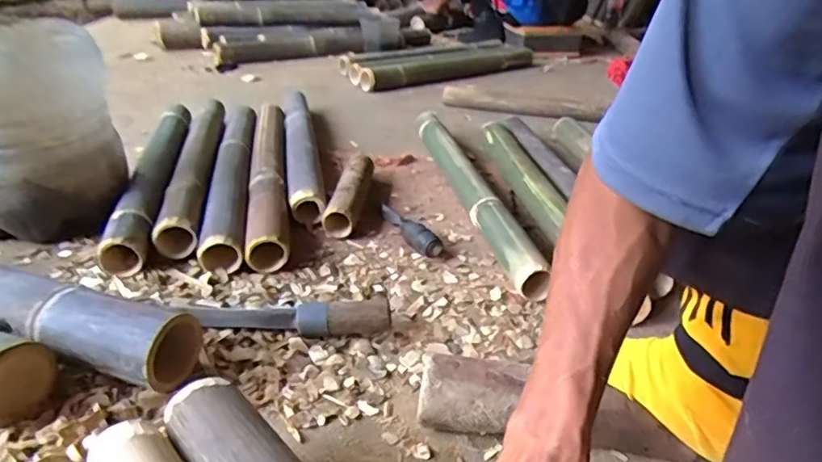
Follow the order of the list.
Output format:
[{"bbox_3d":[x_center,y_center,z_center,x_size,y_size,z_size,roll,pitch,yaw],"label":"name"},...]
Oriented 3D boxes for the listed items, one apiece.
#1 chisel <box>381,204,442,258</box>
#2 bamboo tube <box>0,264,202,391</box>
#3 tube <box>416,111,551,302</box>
[{"bbox_3d":[-0.007,-0.010,0.883,0.041,0.039,0.170,-13,34,-25],"label":"chisel"},{"bbox_3d":[-0.522,0.074,0.653,0.619,0.090,0.072,12,31,15],"label":"bamboo tube"},{"bbox_3d":[0.095,-0.090,1.004,0.057,0.068,0.615,-4,30,-13],"label":"tube"}]

